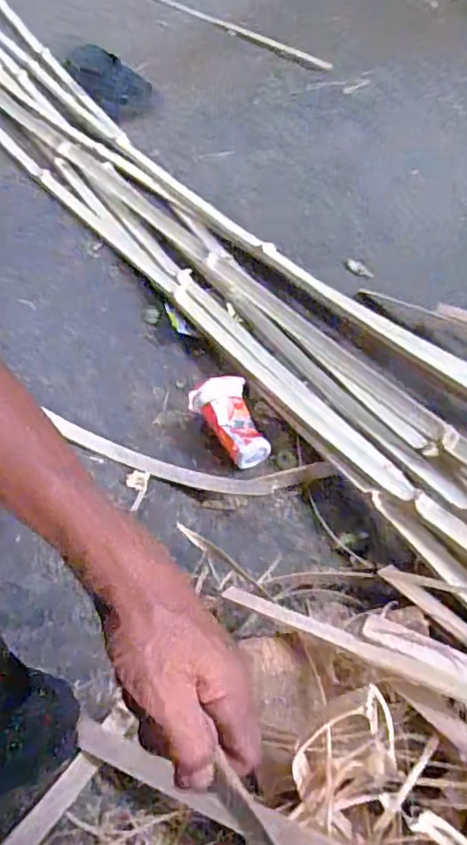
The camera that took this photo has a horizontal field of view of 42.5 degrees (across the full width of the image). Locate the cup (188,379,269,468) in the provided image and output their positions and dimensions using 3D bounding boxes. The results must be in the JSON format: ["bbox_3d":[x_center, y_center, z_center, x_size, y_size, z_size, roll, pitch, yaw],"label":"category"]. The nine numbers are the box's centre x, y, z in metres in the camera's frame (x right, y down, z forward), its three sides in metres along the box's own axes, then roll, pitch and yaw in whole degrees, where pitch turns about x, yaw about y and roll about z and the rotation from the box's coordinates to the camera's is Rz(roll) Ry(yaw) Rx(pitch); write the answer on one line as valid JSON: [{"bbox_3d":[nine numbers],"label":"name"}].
[{"bbox_3d":[-0.005,0.002,0.664,0.065,0.058,0.092,-18,54,-11],"label":"cup"}]

